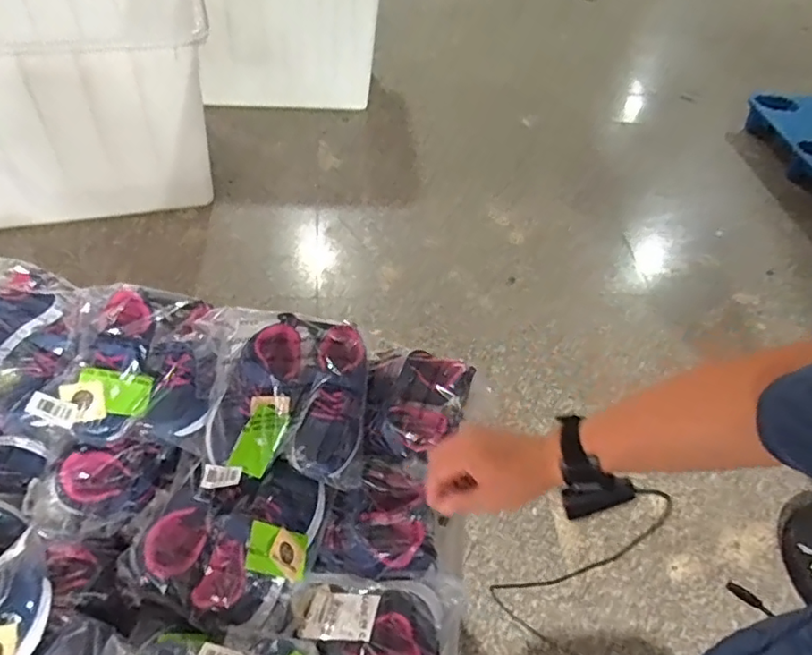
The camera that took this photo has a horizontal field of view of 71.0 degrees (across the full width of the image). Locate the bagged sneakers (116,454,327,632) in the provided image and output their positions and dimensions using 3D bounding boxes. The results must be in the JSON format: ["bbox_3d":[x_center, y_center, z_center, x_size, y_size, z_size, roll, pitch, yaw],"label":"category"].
[{"bbox_3d":[-0.204,0.226,0.633,0.193,0.071,0.175,15,49,6],"label":"bagged sneakers"}]

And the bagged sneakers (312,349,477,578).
[{"bbox_3d":[-0.004,0.157,0.712,0.136,0.076,0.294,12,49,4],"label":"bagged sneakers"}]

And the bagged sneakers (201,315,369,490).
[{"bbox_3d":[-0.139,0.090,0.696,0.187,0.092,0.193,0,49,-7],"label":"bagged sneakers"}]

